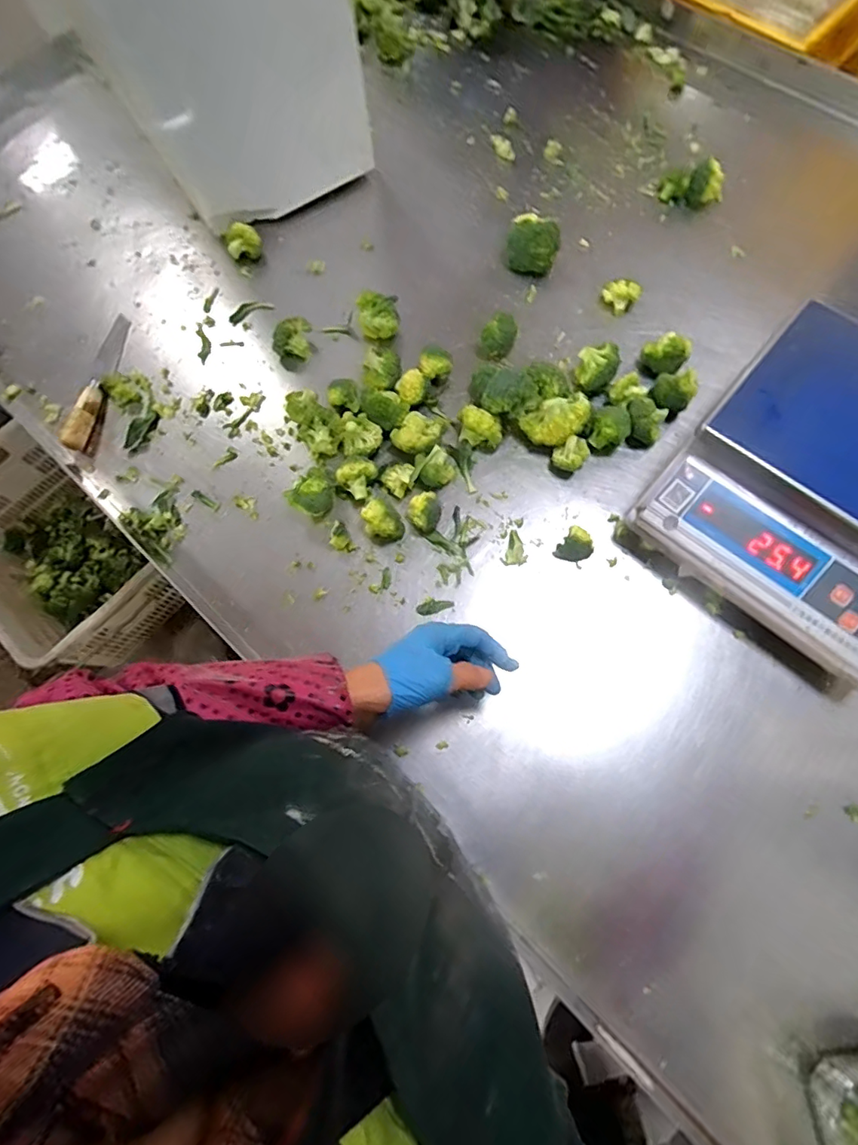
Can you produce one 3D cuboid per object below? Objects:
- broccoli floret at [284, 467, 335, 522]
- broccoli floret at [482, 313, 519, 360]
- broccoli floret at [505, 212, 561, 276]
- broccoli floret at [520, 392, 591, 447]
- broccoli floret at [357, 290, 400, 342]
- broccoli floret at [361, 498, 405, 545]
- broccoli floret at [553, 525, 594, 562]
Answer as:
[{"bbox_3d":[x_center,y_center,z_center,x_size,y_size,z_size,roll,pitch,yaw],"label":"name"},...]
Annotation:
[{"bbox_3d":[-0.137,-0.092,0.614,0.052,0.039,0.052,-1,73,2],"label":"broccoli floret"},{"bbox_3d":[0.088,-0.297,0.678,0.043,0.046,0.033,-41,76,-10],"label":"broccoli floret"},{"bbox_3d":[0.140,-0.442,0.715,0.069,0.057,0.052,23,75,8],"label":"broccoli floret"},{"bbox_3d":[0.148,-0.175,0.625,0.076,0.051,0.051,-8,73,-1],"label":"broccoli floret"},{"bbox_3d":[-0.064,-0.329,0.685,0.050,0.049,0.040,-3,73,1],"label":"broccoli floret"},{"bbox_3d":[-0.053,-0.058,0.597,0.041,0.037,0.043,-1,73,2],"label":"broccoli floret"},{"bbox_3d":[0.163,-0.028,0.587,0.034,0.028,0.036,36,78,11],"label":"broccoli floret"}]

